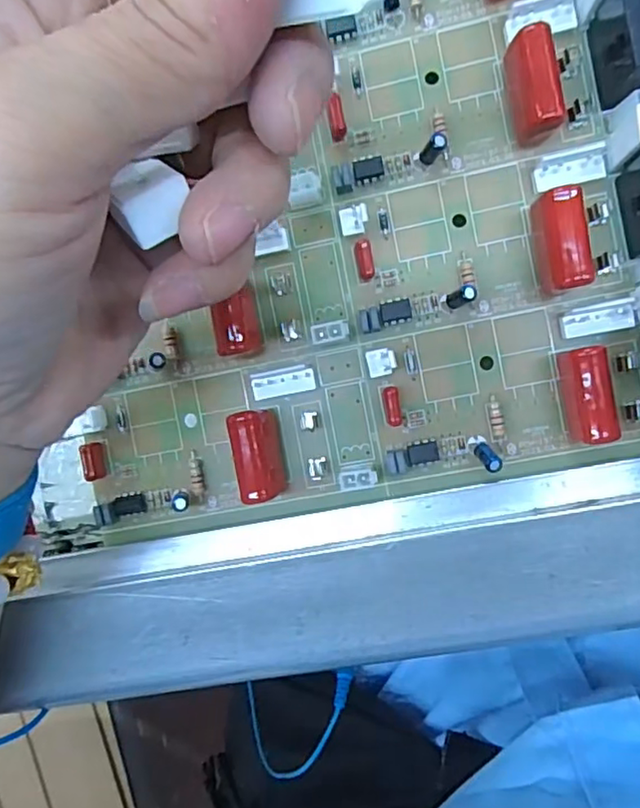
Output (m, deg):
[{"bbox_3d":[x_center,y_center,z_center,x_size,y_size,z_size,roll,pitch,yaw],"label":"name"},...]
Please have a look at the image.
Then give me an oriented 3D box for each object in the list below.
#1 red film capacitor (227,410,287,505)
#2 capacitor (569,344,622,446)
[{"bbox_3d":[-0.019,0.016,0.186,0.012,0.017,0.027,-9,89,6],"label":"red film capacitor"},{"bbox_3d":[0.077,-0.002,0.175,0.011,0.017,0.026,-10,89,6],"label":"capacitor"}]

